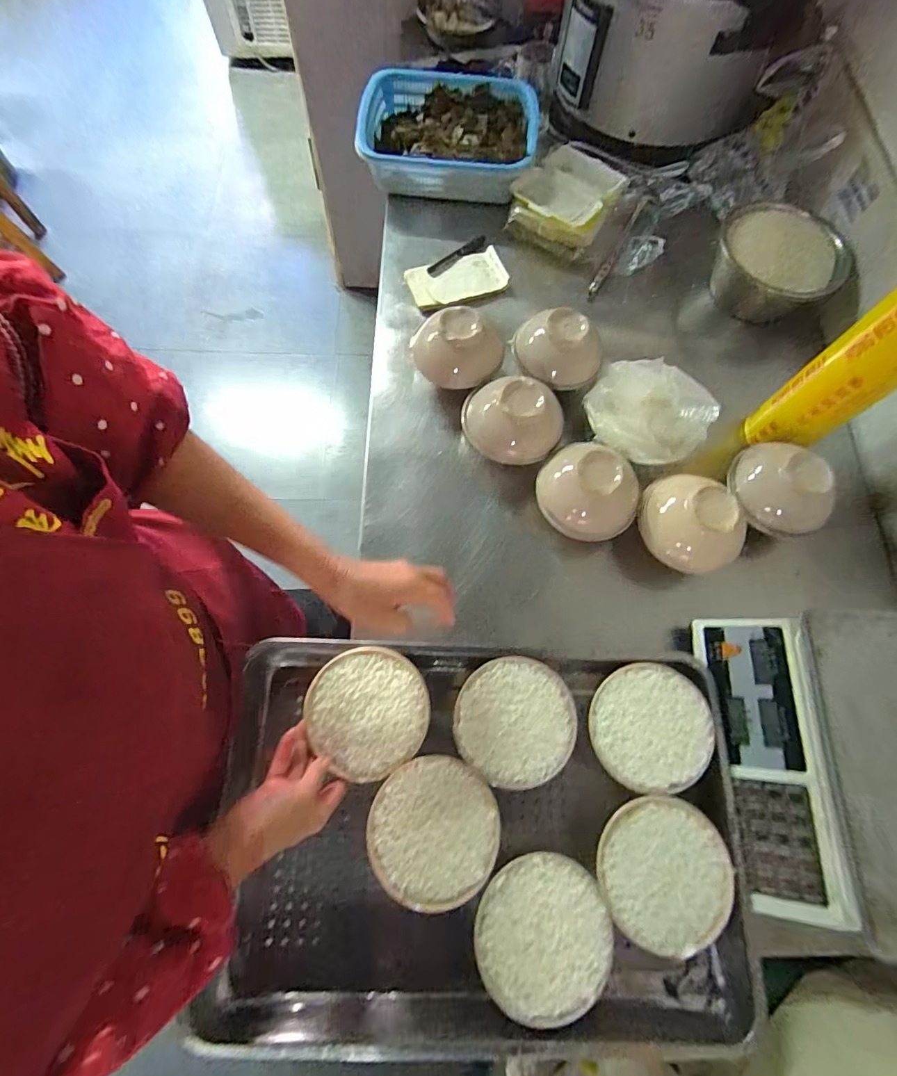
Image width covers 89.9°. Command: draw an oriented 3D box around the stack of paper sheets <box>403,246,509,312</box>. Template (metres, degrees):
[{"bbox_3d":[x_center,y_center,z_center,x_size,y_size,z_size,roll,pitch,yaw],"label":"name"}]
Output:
[{"bbox_3d":[0.021,-0.466,0.810,0.178,0.015,0.102,-21,73,-9],"label":"stack of paper sheets"}]

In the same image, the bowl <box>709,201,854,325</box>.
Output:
[{"bbox_3d":[0.568,-0.486,0.784,0.194,0.095,0.182,1,71,-2],"label":"bowl"}]

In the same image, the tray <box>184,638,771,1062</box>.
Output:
[{"bbox_3d":[0.037,0.329,0.522,0.580,0.068,0.388,2,71,-2],"label":"tray"}]

